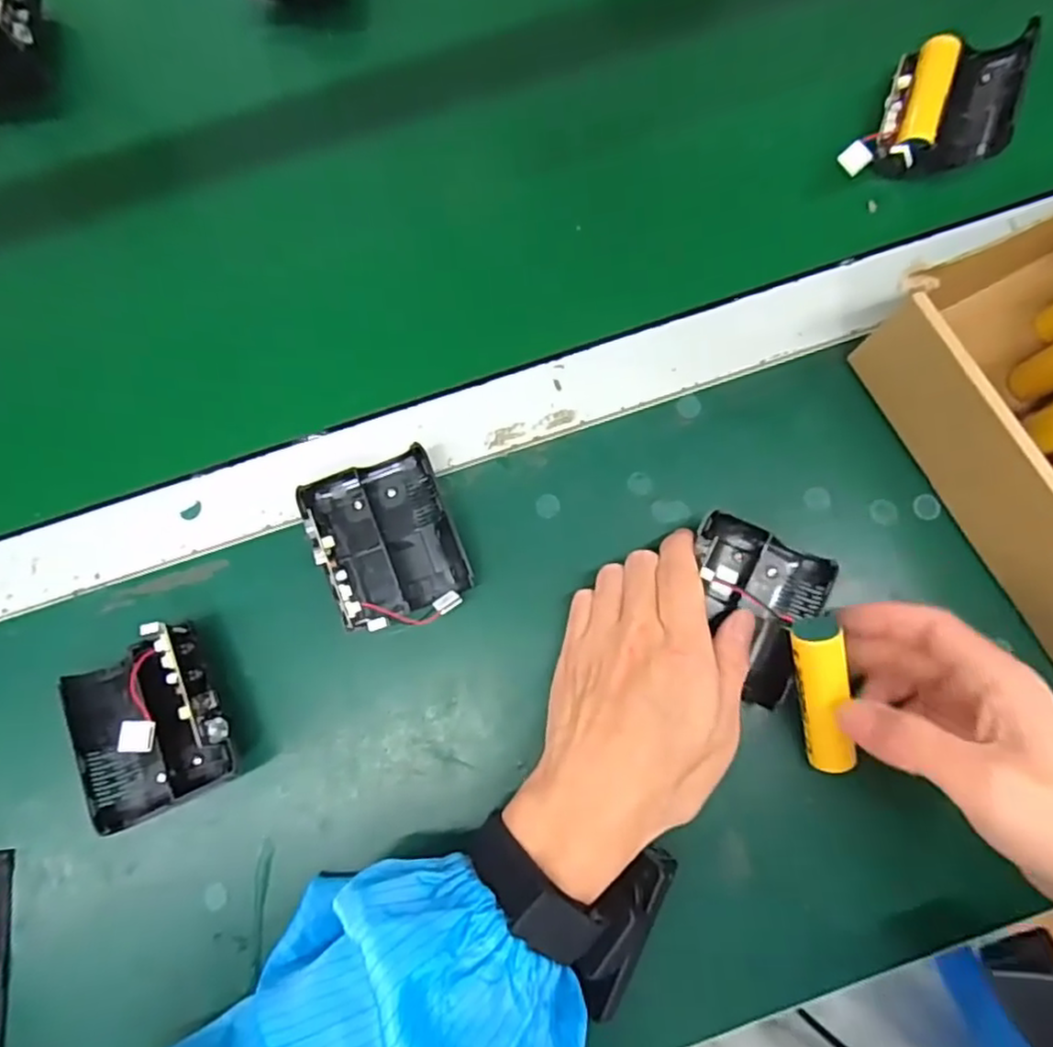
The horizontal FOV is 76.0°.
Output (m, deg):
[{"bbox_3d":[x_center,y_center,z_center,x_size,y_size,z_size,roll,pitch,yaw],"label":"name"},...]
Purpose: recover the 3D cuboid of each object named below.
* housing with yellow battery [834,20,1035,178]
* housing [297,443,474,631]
[{"bbox_3d":[0.232,-0.240,0.376,0.070,0.038,0.085,19,81,4],"label":"housing with yellow battery"},{"bbox_3d":[-0.069,0.010,0.341,0.067,0.038,0.086,-22,80,-3],"label":"housing"}]

